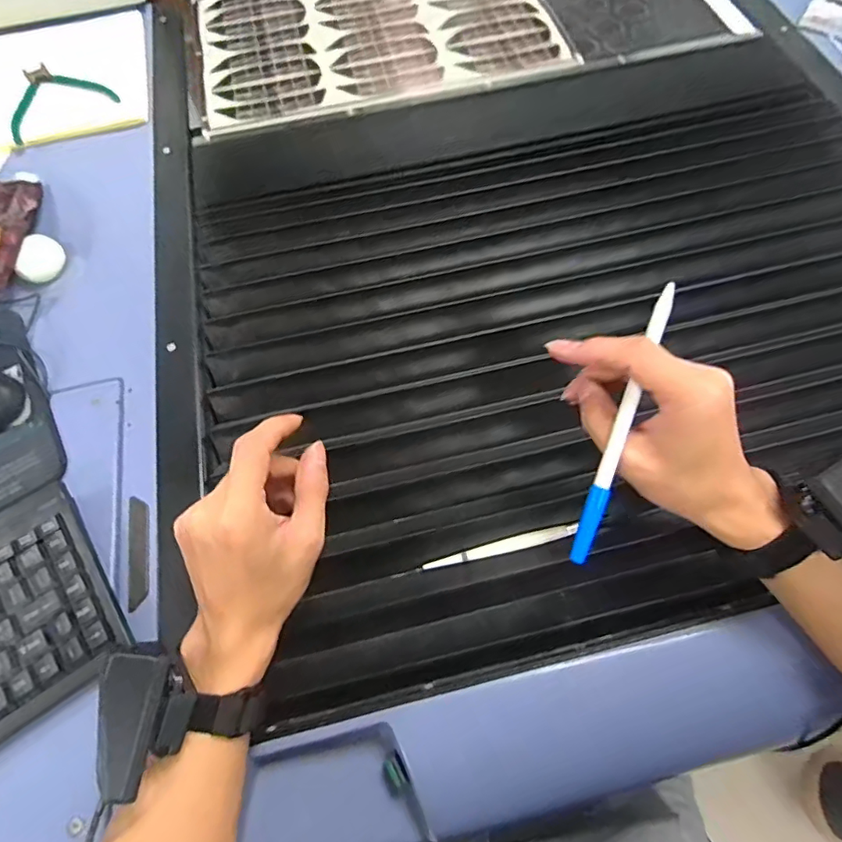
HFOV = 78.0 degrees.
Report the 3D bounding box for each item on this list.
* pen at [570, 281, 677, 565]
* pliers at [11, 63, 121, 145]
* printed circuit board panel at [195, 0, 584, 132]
[{"bbox_3d":[0.119,0.003,0.305,0.010,0.007,0.169,18,93,9],"label":"pen"},{"bbox_3d":[-0.447,-0.400,0.632,0.124,0.011,0.121,-30,69,-11],"label":"pliers"},{"bbox_3d":[-0.058,-0.506,0.670,0.448,0.011,0.311,-9,67,-3],"label":"printed circuit board panel"}]

